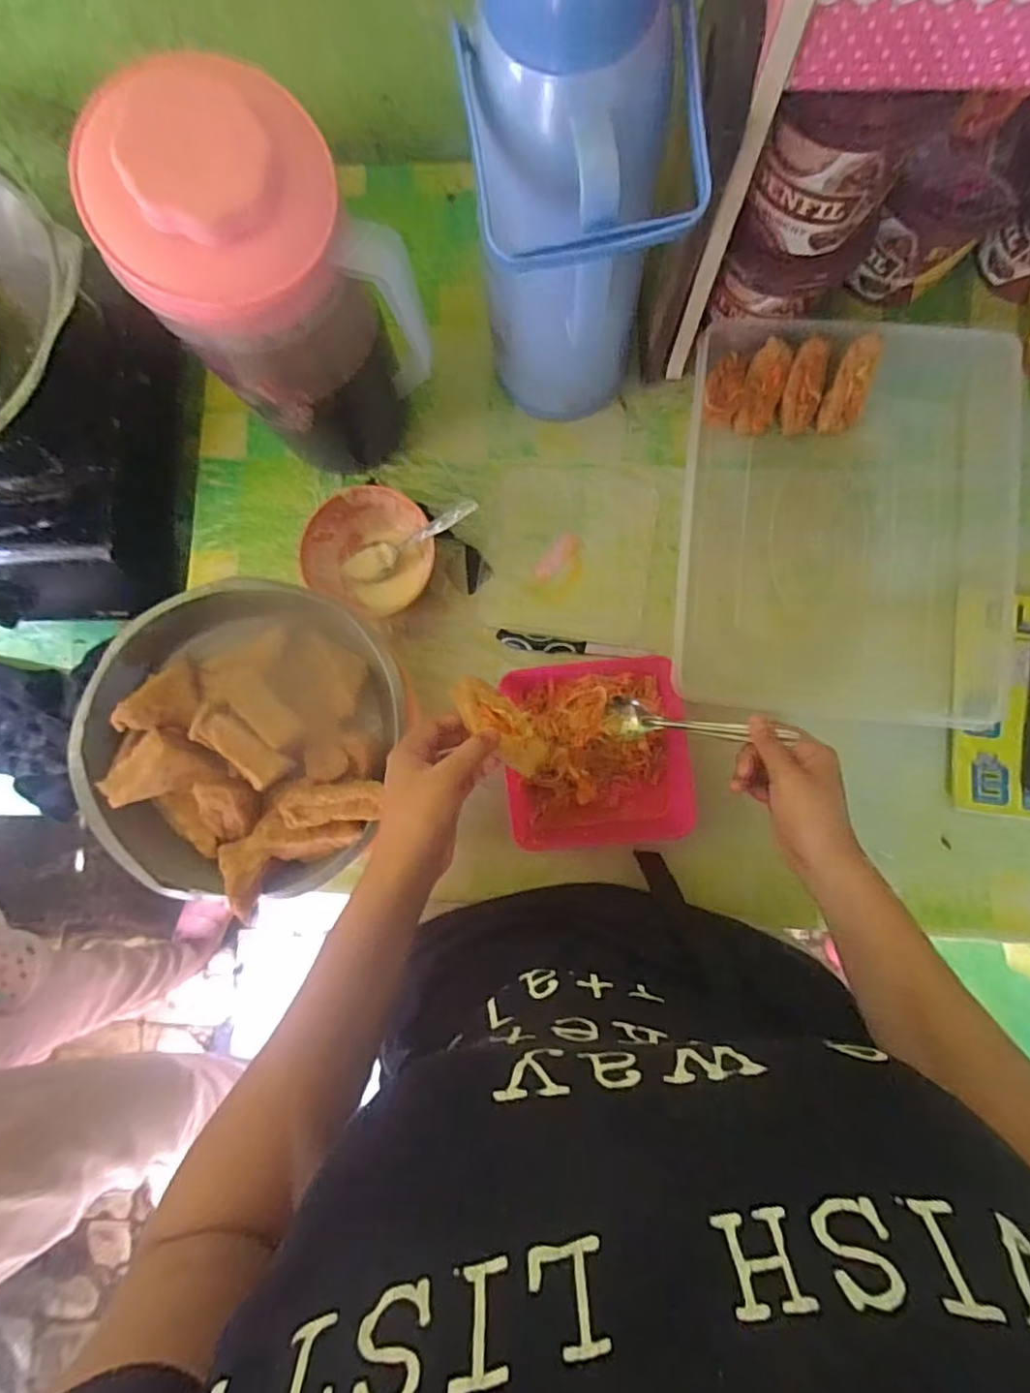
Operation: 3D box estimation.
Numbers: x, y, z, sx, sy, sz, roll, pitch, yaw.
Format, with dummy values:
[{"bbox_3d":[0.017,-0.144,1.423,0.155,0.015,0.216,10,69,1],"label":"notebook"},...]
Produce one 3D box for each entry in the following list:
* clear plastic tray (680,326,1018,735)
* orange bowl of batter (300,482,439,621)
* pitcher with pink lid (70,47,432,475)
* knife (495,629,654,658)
[{"bbox_3d":[0.307,-0.172,0.578,0.303,0.056,0.367,8,85,4],"label":"clear plastic tray"},{"bbox_3d":[-0.140,-0.143,0.606,0.109,0.055,0.113,0,85,3],"label":"orange bowl of batter"},{"bbox_3d":[-0.167,-0.289,0.494,0.153,0.309,0.144,-41,84,-1],"label":"pitcher with pink lid"},{"bbox_3d":[0.058,-0.048,0.612,0.152,0.006,0.018,9,85,4],"label":"knife"}]

